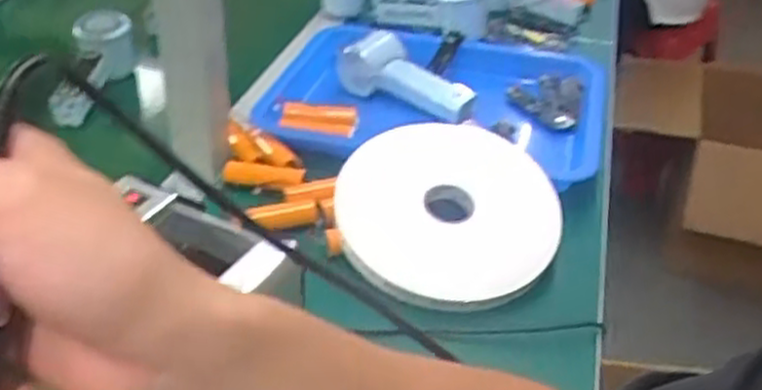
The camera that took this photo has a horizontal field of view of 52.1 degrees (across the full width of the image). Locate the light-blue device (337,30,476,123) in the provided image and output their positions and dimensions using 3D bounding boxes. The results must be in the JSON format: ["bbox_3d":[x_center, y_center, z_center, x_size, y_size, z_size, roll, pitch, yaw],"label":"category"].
[{"bbox_3d":[0.032,-0.126,0.830,0.149,0.053,0.062,20,39,23],"label":"light-blue device"}]

